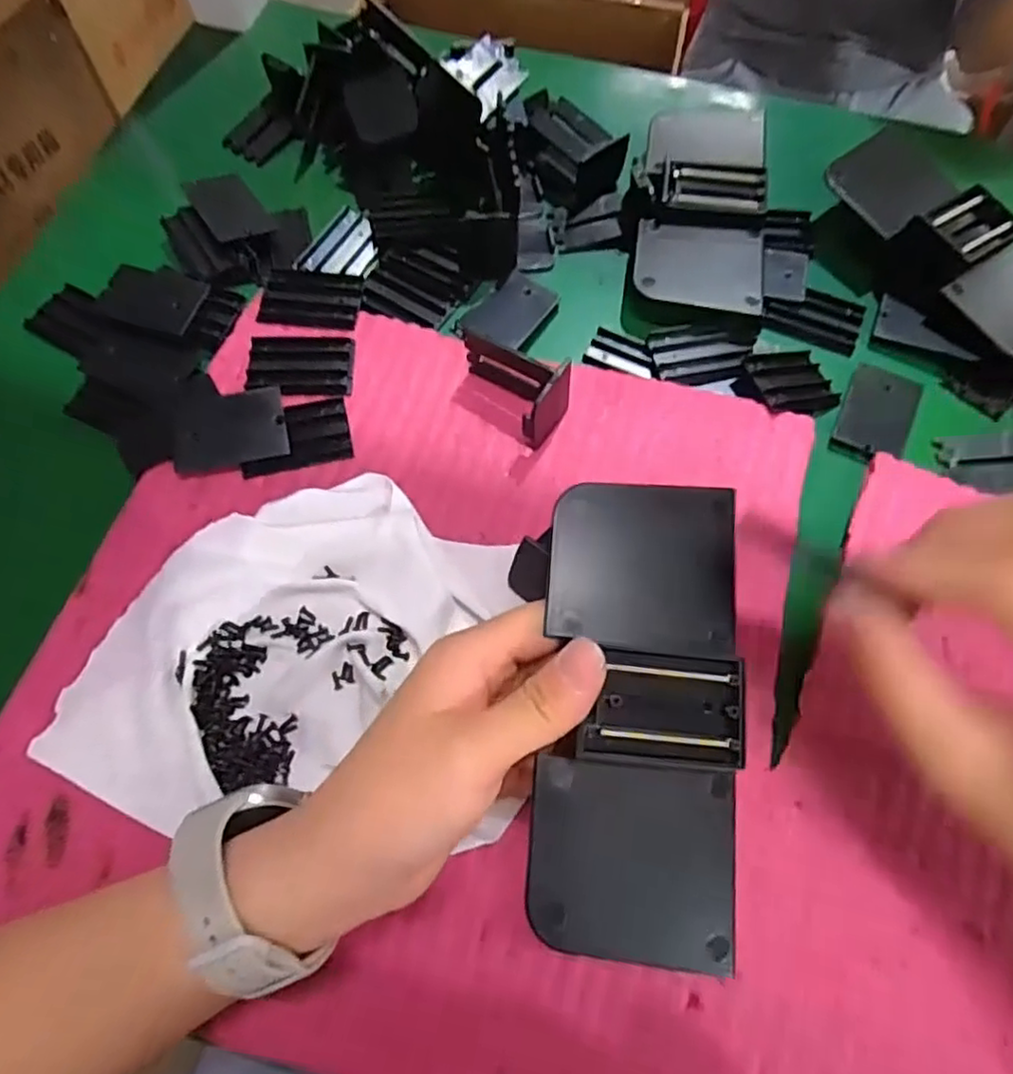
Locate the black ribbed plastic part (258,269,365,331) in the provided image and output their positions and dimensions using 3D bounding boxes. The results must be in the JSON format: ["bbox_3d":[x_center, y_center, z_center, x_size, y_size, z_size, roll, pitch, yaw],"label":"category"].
[{"bbox_3d":[-0.108,-0.134,0.368,0.054,0.004,0.039,4,68,1],"label":"black ribbed plastic part"}]

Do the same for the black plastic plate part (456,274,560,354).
[{"bbox_3d":[0.002,-0.126,0.369,0.036,0.007,0.052,32,71,12],"label":"black plastic plate part"}]

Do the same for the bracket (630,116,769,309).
[{"bbox_3d":[0.116,-0.201,0.393,0.072,0.022,0.159,8,68,3],"label":"bracket"}]

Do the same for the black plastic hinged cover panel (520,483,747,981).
[{"bbox_3d":[0.047,0.057,0.229,0.069,0.016,0.159,6,75,0],"label":"black plastic hinged cover panel"}]

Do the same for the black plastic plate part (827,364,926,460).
[{"bbox_3d":[0.199,-0.067,0.354,0.034,0.009,0.059,25,70,10],"label":"black plastic plate part"}]

